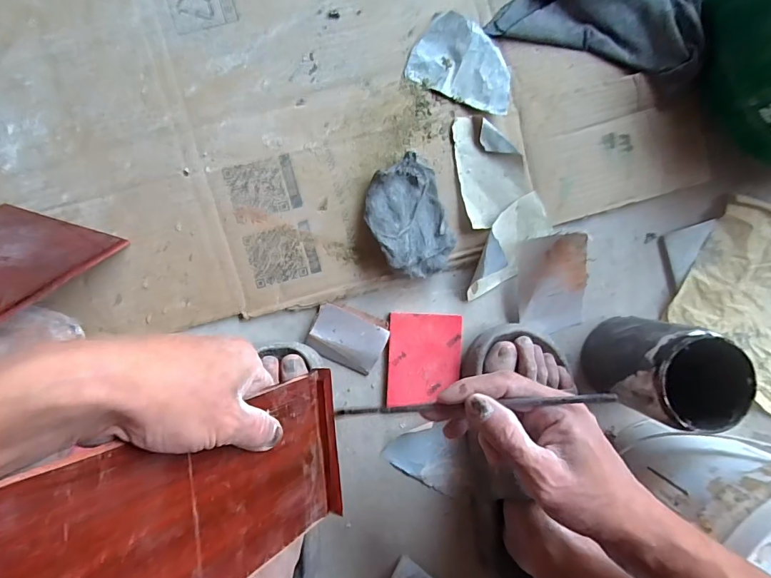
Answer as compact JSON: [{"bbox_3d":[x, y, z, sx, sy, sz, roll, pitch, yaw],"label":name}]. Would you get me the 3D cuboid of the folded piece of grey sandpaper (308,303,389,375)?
[{"bbox_3d":[-0.038,0.049,0.423,0.071,0.007,0.058,22,92,-6],"label":"folded piece of grey sandpaper"}]

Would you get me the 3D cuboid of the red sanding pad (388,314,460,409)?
[{"bbox_3d":[0.040,0.072,0.434,0.073,0.009,0.093,2,94,-5],"label":"red sanding pad"}]

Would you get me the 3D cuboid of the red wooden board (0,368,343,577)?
[{"bbox_3d":[-0.111,0.129,0.229,0.008,0.254,0.110,-4,92,31],"label":"red wooden board"}]

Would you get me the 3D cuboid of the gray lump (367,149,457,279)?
[{"bbox_3d":[0.023,-0.066,0.408,0.074,0.028,0.109,-19,96,-3],"label":"gray lump"}]

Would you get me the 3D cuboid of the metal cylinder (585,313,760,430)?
[{"bbox_3d":[0.256,0.072,0.393,0.086,0.117,0.083,11,93,-6],"label":"metal cylinder"}]

